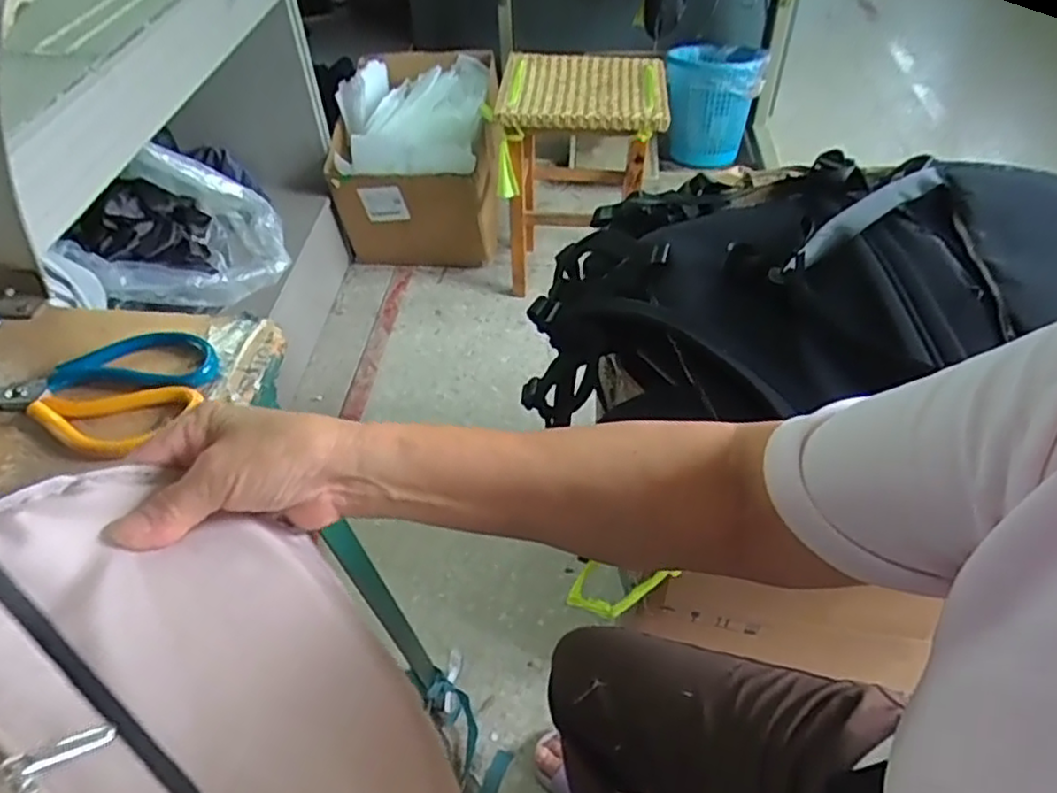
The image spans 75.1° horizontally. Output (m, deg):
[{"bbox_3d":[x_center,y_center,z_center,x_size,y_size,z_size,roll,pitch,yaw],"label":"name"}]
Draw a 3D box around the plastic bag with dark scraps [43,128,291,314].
[{"bbox_3d":[-0.563,-0.257,1.088,0.316,0.215,0.169,-18,49,-14],"label":"plastic bag with dark scraps"}]

